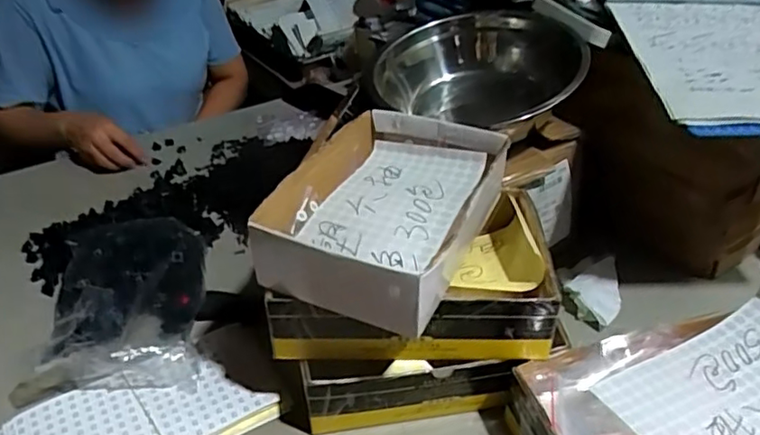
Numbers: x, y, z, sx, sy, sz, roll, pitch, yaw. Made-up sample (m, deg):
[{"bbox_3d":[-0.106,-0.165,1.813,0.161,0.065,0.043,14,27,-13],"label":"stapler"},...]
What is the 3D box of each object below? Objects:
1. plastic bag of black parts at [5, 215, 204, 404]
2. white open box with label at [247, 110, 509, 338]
[{"bbox_3d":[-0.292,0.088,0.682,0.185,0.068,0.245,-7,37,-5],"label":"plastic bag of black parts"},{"bbox_3d":[0.010,-0.011,0.550,0.168,0.064,0.232,15,39,23],"label":"white open box with label"}]

